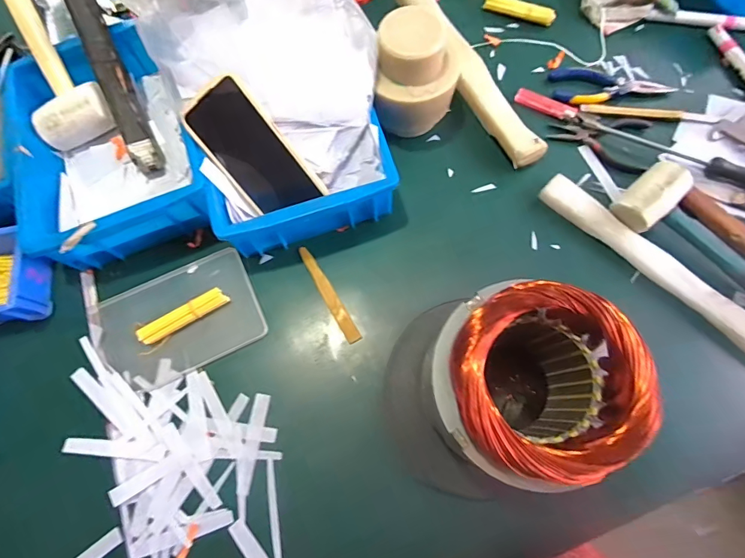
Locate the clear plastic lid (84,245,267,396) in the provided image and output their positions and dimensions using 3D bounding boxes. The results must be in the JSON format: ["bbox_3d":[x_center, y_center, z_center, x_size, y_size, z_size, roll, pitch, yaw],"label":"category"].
[{"bbox_3d":[-0.222,0.046,0.468,0.178,0.011,0.120,-25,72,-6],"label":"clear plastic lid"}]

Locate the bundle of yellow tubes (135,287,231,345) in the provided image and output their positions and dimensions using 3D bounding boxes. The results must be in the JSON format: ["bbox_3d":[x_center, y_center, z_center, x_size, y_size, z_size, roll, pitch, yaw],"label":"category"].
[{"bbox_3d":[-0.211,0.042,0.461,0.099,0.020,0.019,-31,73,-8],"label":"bundle of yellow tubes"}]

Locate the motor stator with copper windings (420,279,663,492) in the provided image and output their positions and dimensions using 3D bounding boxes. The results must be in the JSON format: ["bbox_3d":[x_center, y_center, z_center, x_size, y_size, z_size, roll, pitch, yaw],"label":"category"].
[{"bbox_3d":[0.122,0.089,0.355,0.121,0.180,0.122,3,72,3],"label":"motor stator with copper windings"}]

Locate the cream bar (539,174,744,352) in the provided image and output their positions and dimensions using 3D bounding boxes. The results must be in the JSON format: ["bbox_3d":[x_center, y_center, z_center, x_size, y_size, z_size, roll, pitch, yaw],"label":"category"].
[{"bbox_3d":[0.321,-0.015,0.463,0.298,0.025,0.032,42,78,14],"label":"cream bar"}]

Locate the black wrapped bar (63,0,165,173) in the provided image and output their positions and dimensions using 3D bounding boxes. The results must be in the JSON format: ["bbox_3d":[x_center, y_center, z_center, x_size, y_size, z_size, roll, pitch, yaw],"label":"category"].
[{"bbox_3d":[-0.318,-0.265,0.488,0.035,0.030,0.293,-23,89,-6],"label":"black wrapped bar"}]

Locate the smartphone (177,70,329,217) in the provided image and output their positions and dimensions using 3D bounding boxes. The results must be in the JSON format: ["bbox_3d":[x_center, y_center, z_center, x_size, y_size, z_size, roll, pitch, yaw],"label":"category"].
[{"bbox_3d":[-0.128,-0.135,0.441,0.076,0.008,0.149,-33,109,17],"label":"smartphone"}]

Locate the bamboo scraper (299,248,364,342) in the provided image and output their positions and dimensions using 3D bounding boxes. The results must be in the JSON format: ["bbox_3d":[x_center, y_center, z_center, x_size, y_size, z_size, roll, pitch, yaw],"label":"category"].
[{"bbox_3d":[-0.051,0.016,0.478,0.017,0.005,0.129,-30,73,-7],"label":"bamboo scraper"}]

